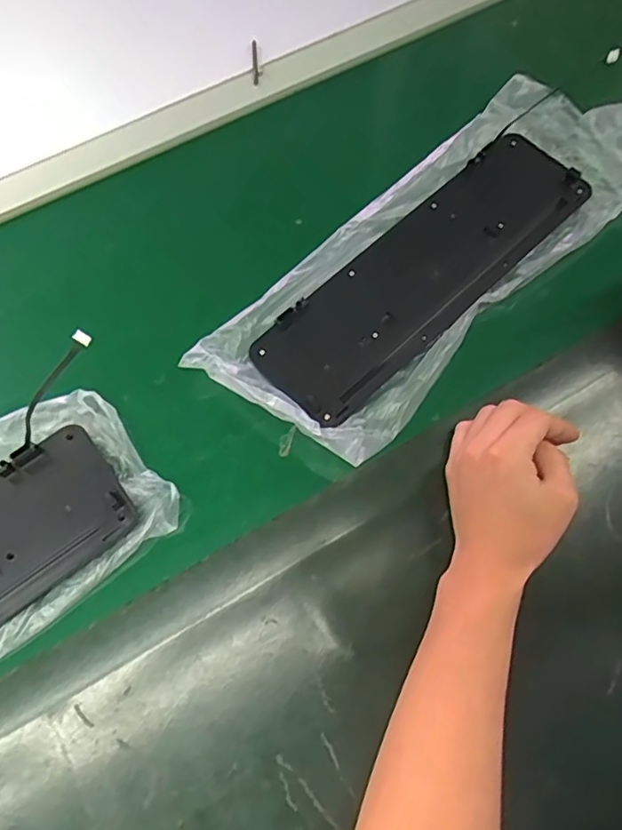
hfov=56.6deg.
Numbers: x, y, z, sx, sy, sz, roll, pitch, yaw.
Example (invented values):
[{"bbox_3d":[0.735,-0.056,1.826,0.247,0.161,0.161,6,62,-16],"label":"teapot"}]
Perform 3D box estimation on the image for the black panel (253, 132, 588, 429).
[{"bbox_3d":[0.110,-0.145,0.555,0.370,0.027,0.111,-41,76,-14],"label":"black panel"}]

